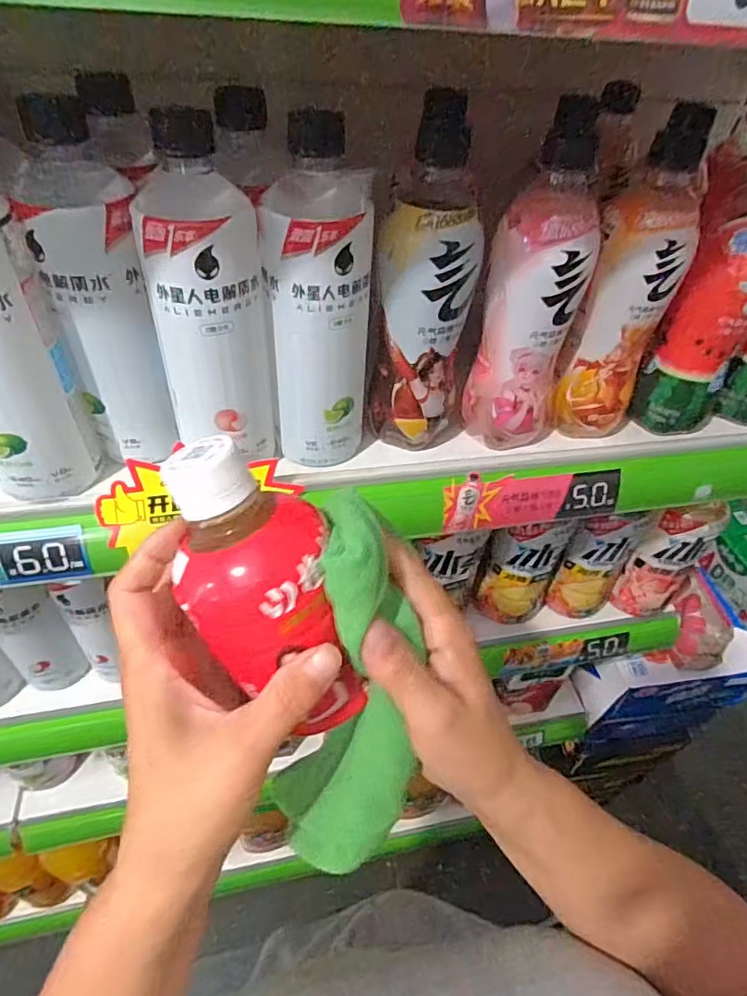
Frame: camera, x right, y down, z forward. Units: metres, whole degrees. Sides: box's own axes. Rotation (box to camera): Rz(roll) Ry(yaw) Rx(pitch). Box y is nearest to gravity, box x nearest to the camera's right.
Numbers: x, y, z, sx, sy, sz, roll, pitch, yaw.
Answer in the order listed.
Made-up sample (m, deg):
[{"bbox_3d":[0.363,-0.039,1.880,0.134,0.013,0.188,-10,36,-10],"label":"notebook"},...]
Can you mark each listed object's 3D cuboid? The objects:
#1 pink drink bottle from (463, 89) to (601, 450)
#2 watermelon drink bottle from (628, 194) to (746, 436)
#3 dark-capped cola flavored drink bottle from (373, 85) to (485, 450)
[{"bbox_3d":[0.110,-0.126,0.380,0.066,0.186,0.064,34,53,24],"label":"pink drink bottle"},{"bbox_3d":[0.262,-0.139,0.412,0.062,0.176,0.079,34,53,24],"label":"watermelon drink bottle"},{"bbox_3d":[0.038,-0.133,0.364,0.062,0.211,0.058,14,47,7],"label":"dark-capped cola flavored drink bottle"}]

